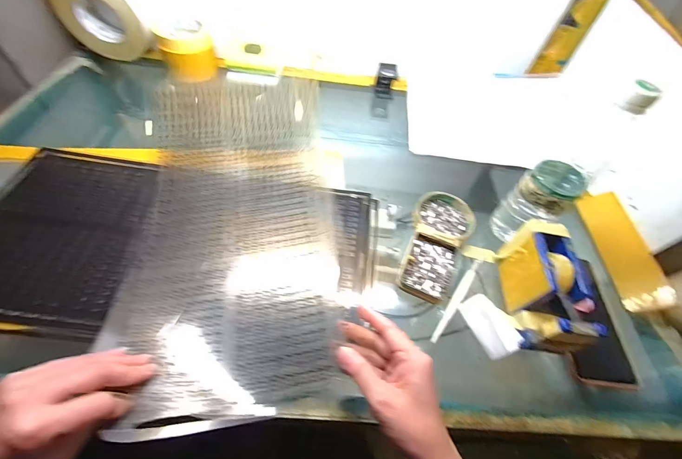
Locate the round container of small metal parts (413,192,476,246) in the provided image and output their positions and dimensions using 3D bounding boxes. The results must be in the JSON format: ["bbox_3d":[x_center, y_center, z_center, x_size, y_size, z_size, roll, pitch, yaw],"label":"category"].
[{"bbox_3d":[0.148,-0.015,0.438,0.081,0.018,0.081,3,55,-4],"label":"round container of small metal parts"}]

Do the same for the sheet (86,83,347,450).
[{"bbox_3d":[-0.136,-0.036,0.407,0.249,0.041,0.496,-7,59,-6],"label":"sheet"}]

